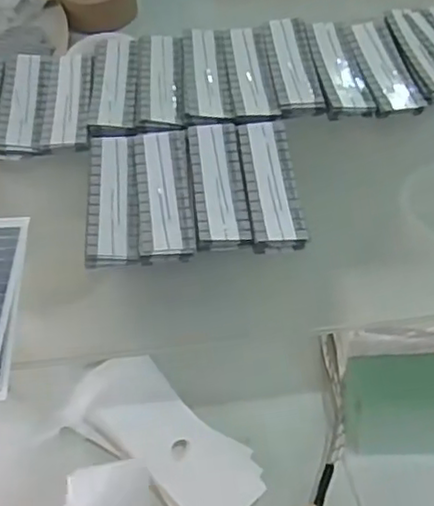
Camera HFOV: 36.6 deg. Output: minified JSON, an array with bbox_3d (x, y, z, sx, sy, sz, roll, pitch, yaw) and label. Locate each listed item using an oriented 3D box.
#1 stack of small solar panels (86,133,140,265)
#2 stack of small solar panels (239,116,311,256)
[{"bbox_3d":[-0.083,-0.047,0.521,0.039,0.006,0.131,-5,54,-1],"label":"stack of small solar panels"},{"bbox_3d":[0.043,-0.057,0.523,0.040,0.013,0.130,-5,54,-1],"label":"stack of small solar panels"}]

